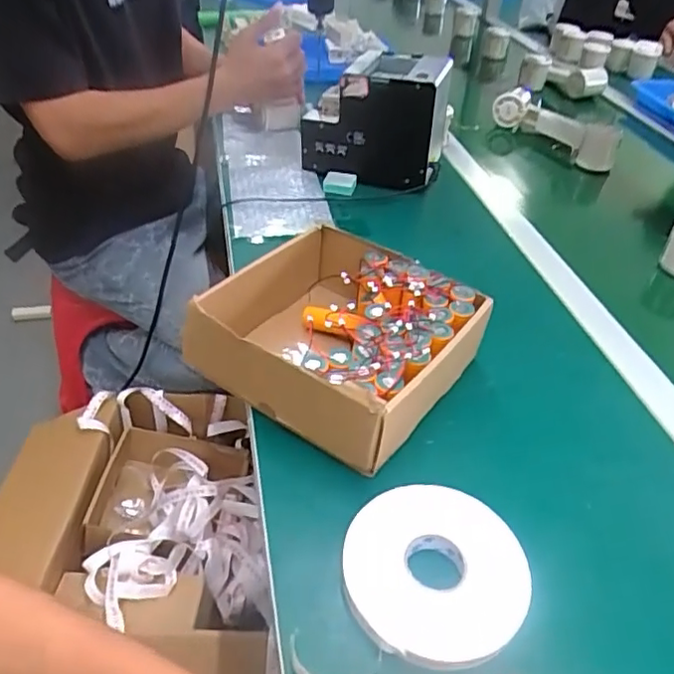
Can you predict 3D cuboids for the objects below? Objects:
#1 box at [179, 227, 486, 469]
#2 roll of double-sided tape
[{"bbox_3d":[0.003,-0.006,0.528,0.204,0.079,0.193,26,44,23],"label":"box"},{"bbox_3d":[0.065,0.155,0.395,0.115,0.019,0.118,3,40,-2],"label":"roll of double-sided tape"}]

